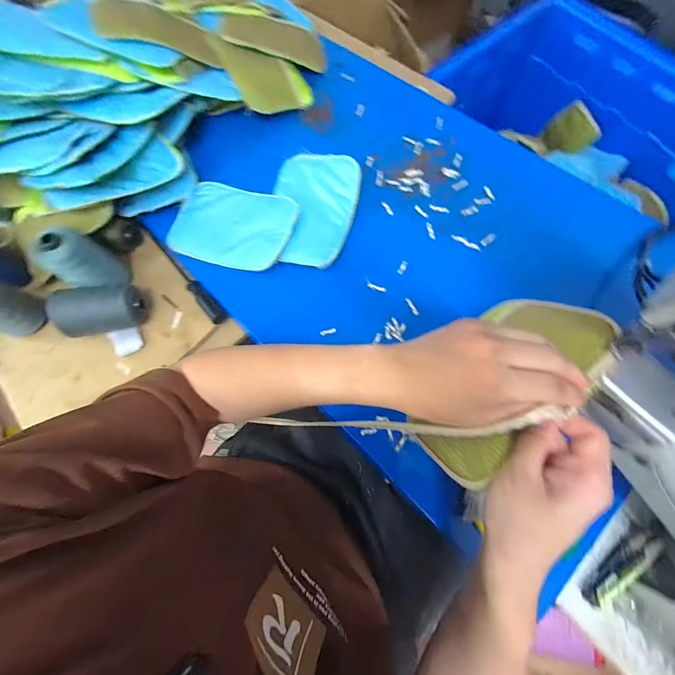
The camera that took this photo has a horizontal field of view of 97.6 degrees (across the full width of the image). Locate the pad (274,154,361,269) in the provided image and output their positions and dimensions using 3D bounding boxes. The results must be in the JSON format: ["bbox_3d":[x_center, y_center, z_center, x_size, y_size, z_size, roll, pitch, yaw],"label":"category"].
[{"bbox_3d":[-0.044,-0.210,0.478,0.141,0.032,0.194,12,75,5],"label":"pad"}]

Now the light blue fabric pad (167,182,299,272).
[{"bbox_3d":[-0.171,-0.186,0.483,0.196,0.012,0.145,16,75,6],"label":"light blue fabric pad"}]

